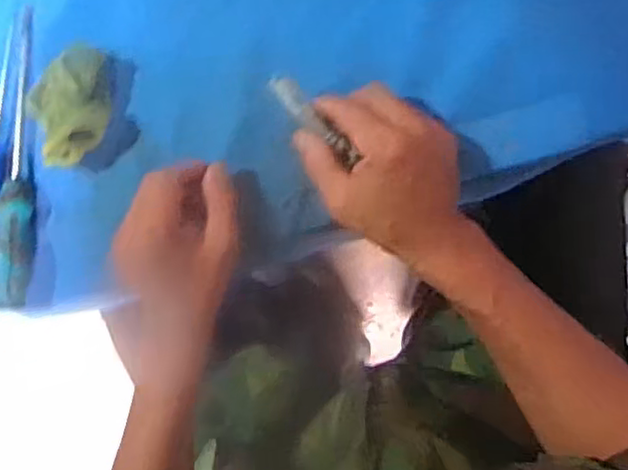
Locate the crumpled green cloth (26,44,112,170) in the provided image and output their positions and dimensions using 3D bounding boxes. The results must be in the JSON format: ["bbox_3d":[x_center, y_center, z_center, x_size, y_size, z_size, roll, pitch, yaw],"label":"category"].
[{"bbox_3d":[-0.196,-0.102,0.524,0.061,0.038,0.092,0,91,7],"label":"crumpled green cloth"}]

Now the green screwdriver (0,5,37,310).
[{"bbox_3d":[-0.244,-0.063,0.536,0.025,0.027,0.242,0,91,7],"label":"green screwdriver"}]

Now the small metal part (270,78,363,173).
[{"bbox_3d":[0.000,-0.083,0.481,0.016,0.007,0.081,-43,96,6],"label":"small metal part"}]

